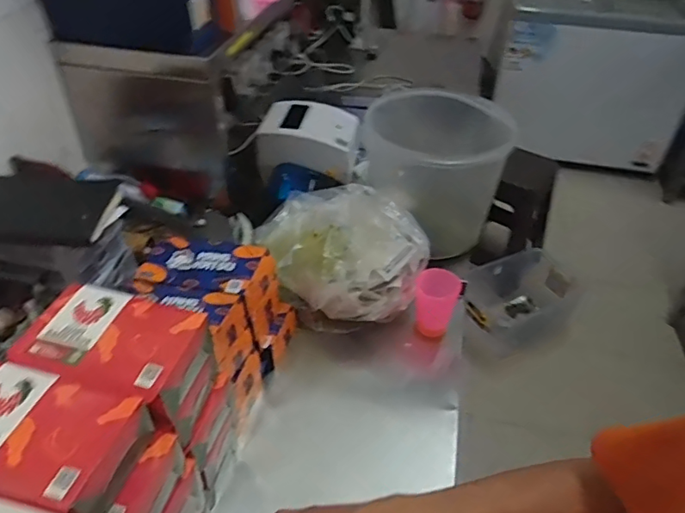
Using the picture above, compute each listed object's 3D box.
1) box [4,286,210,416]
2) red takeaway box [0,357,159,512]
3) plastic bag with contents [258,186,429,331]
[{"bbox_3d":[-0.252,0.106,0.606,0.191,0.059,0.128,12,42,13],"label":"box"},{"bbox_3d":[-0.297,0.177,0.517,0.186,0.058,0.122,12,42,12],"label":"red takeaway box"},{"bbox_3d":[-0.006,-0.007,1.040,0.281,0.197,0.232,-10,42,-13],"label":"plastic bag with contents"}]

